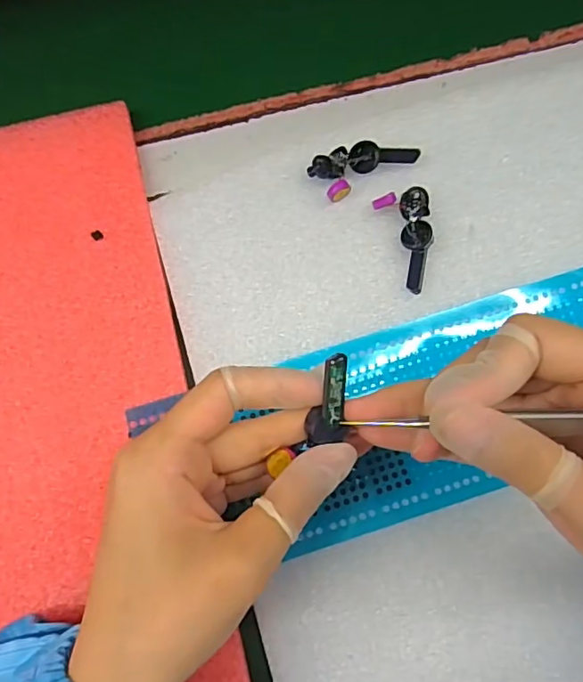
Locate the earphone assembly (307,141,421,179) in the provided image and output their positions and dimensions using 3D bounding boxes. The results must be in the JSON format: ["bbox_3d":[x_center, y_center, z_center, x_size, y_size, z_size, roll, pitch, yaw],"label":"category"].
[{"bbox_3d":[0.036,-0.092,0.281,0.055,0.014,0.012,-12,76,-2],"label":"earphone assembly"}]

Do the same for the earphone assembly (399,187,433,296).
[{"bbox_3d":[0.062,-0.050,0.271,0.014,0.014,0.051,-2,76,1],"label":"earphone assembly"}]

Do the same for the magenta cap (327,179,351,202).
[{"bbox_3d":[0.024,-0.076,0.280,0.012,0.008,0.007,-30,77,-6],"label":"magenta cap"}]

